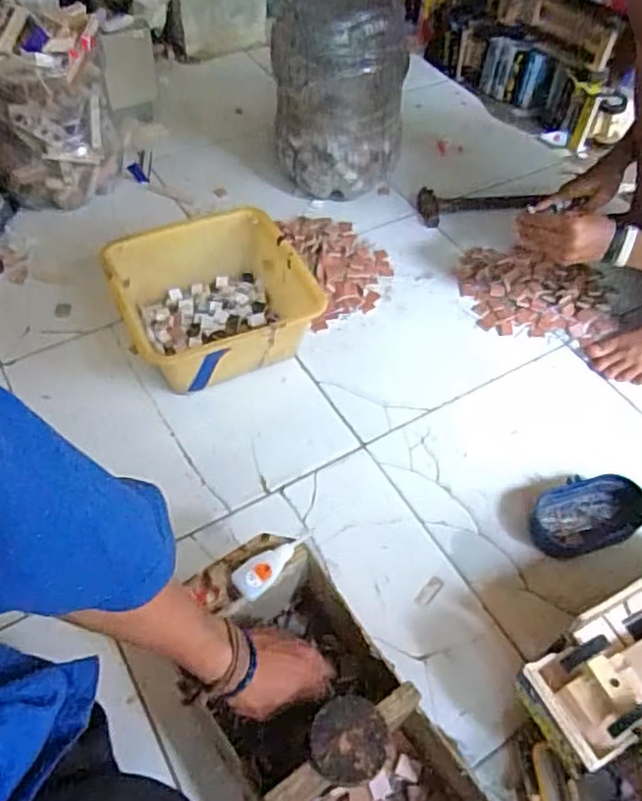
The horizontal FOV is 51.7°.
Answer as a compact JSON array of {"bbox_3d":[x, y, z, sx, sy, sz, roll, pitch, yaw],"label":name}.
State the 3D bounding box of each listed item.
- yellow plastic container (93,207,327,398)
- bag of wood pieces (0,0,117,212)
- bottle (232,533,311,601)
[{"bbox_3d":[-0.167,-0.153,1.037,0.274,0.123,0.288,-21,57,-18],"label":"yellow plastic container"},{"bbox_3d":[-0.494,-0.516,1.173,0.238,0.293,0.208,-19,56,-16],"label":"bag of wood pieces"},{"bbox_3d":[-0.046,0.157,0.645,0.088,0.013,0.030,-37,62,-26],"label":"bottle"}]

